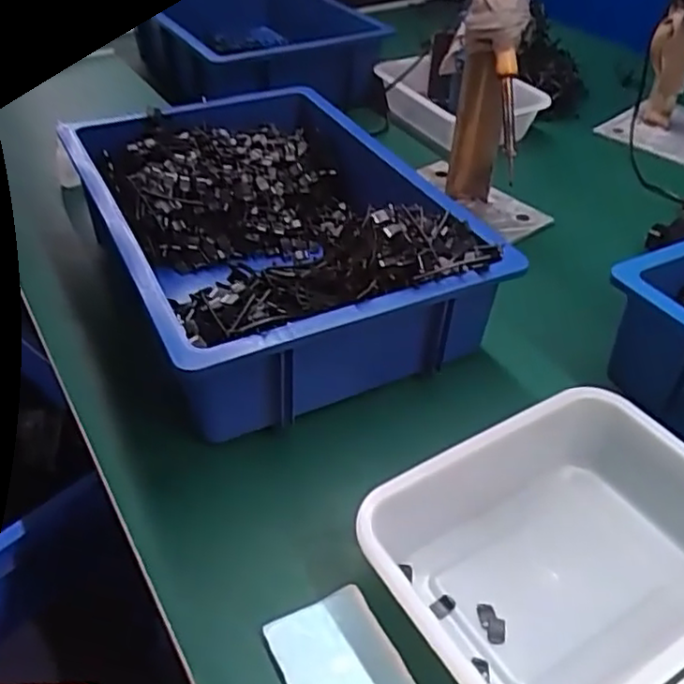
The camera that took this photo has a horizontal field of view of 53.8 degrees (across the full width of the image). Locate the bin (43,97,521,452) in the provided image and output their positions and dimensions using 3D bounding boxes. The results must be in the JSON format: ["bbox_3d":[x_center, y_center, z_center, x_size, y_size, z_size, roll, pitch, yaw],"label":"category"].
[{"bbox_3d":[-0.072,-0.121,0.701,0.325,0.125,0.447,-17,44,-22],"label":"bin"}]

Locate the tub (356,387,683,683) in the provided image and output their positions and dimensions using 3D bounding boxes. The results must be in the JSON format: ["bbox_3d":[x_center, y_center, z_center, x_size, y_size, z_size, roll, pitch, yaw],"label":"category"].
[{"bbox_3d":[0.151,0.143,0.457,0.244,0.064,0.185,-22,46,-26],"label":"tub"}]

